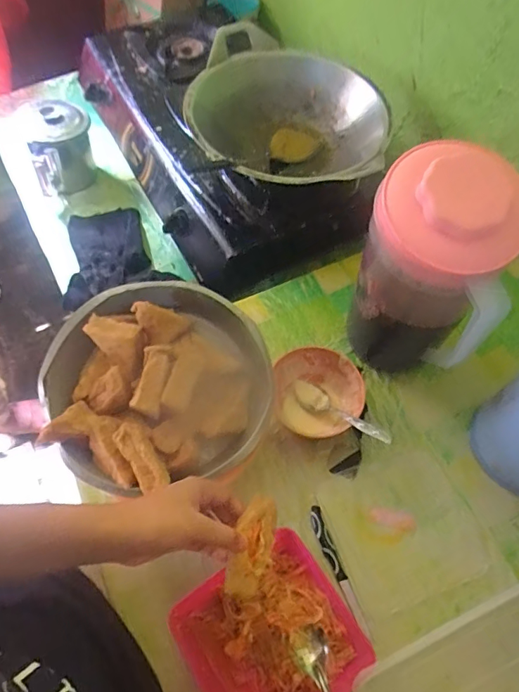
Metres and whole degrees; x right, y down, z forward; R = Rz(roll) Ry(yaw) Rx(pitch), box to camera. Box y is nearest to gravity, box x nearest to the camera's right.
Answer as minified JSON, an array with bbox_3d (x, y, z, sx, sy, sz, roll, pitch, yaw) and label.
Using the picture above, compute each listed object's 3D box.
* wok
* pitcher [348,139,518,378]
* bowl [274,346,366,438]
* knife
[{"bbox_3d":[0.018,-0.383,0.802,0.303,0.127,0.364,-33,67,-18],"label":"wok"},{"bbox_3d":[0.192,-0.069,0.561,0.153,0.309,0.144,18,62,9],"label":"pitcher"},{"bbox_3d":[0.081,0.064,0.630,0.113,0.055,0.109,0,61,-1],"label":"bowl"},{"bbox_3d":[0.093,0.268,0.548,0.018,0.006,0.152,-17,63,-10],"label":"knife"}]

